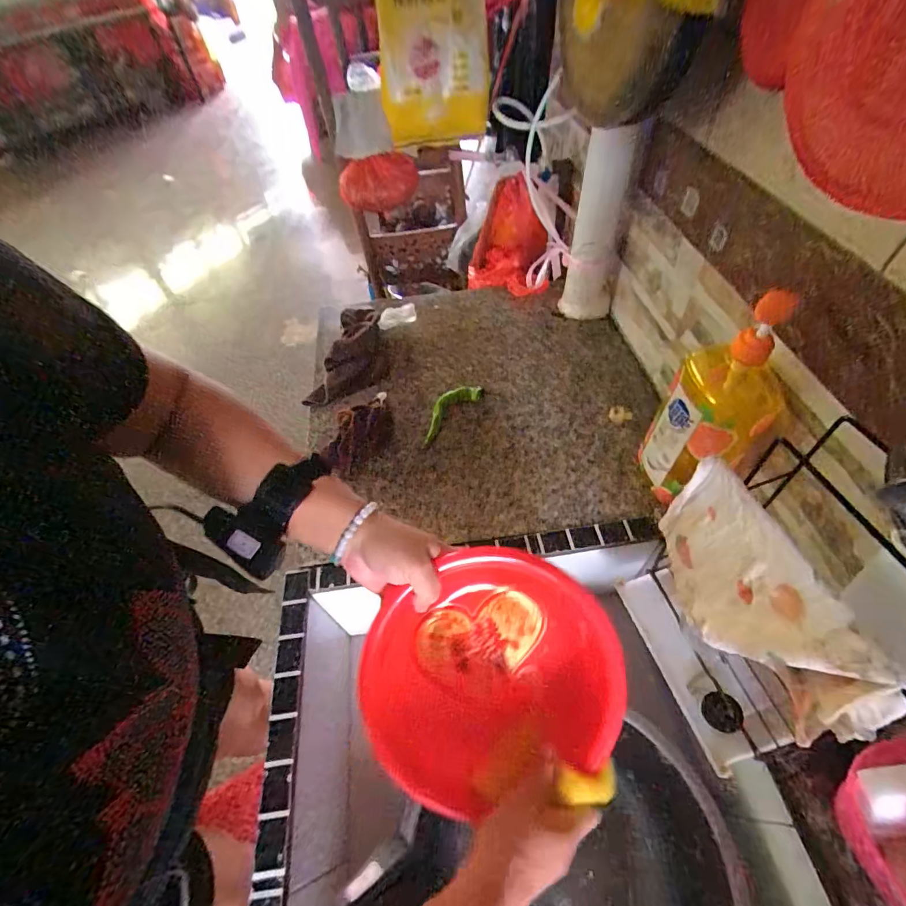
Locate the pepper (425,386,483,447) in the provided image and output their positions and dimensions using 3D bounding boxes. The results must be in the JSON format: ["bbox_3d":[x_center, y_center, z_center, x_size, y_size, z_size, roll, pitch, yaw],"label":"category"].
[{"bbox_3d":[-0.012,-0.074,0.725,0.130,0.020,0.052,-38,59,-21],"label":"pepper"}]

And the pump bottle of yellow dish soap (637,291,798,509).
[{"bbox_3d":[0.304,-0.042,0.517,0.104,0.275,0.092,29,61,23],"label":"pump bottle of yellow dish soap"}]

